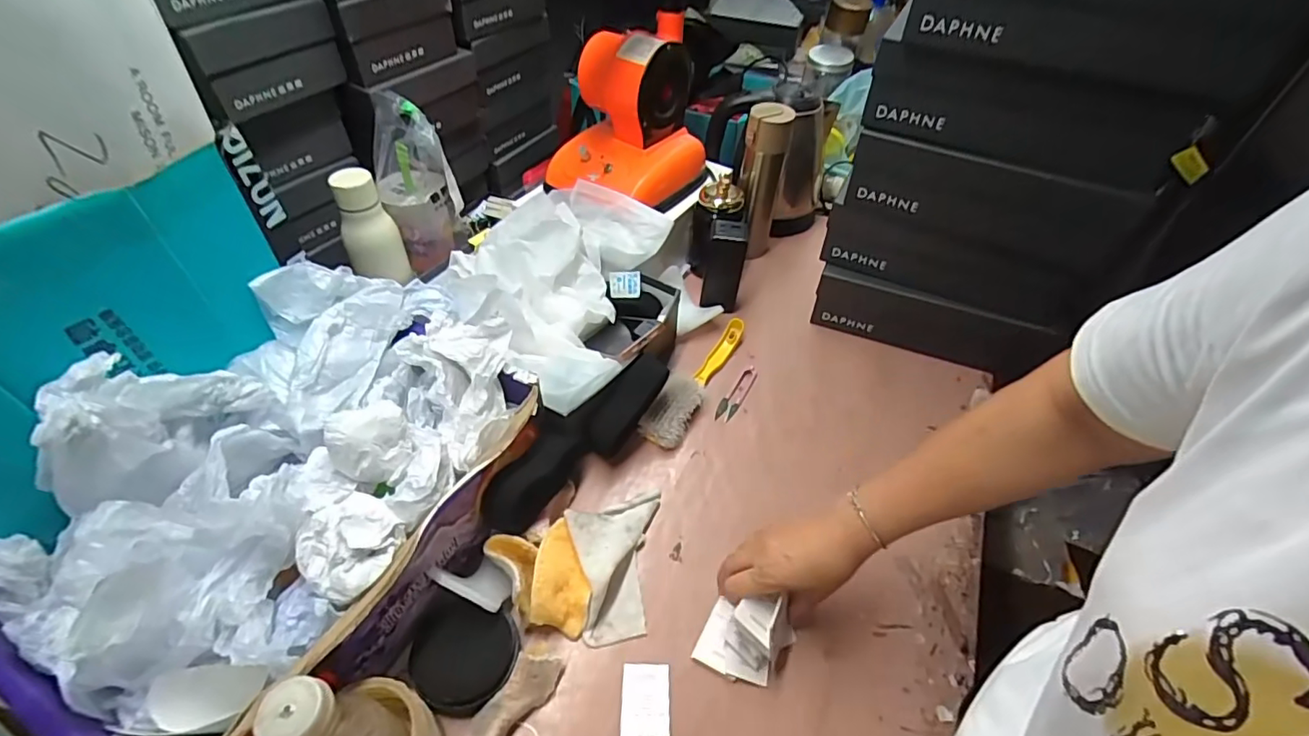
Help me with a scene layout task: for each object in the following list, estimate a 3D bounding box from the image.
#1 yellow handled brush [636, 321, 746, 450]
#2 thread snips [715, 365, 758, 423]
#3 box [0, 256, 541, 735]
[{"bbox_3d":[0.059,0.012,0.759,0.051,0.036,0.233,25,51,19],"label":"yellow handled brush"},{"bbox_3d":[0.111,0.034,0.762,0.023,0.006,0.104,27,52,20],"label":"thread snips"},{"bbox_3d":[-0.320,0.086,0.496,0.287,0.196,0.410,21,50,16],"label":"box"}]

